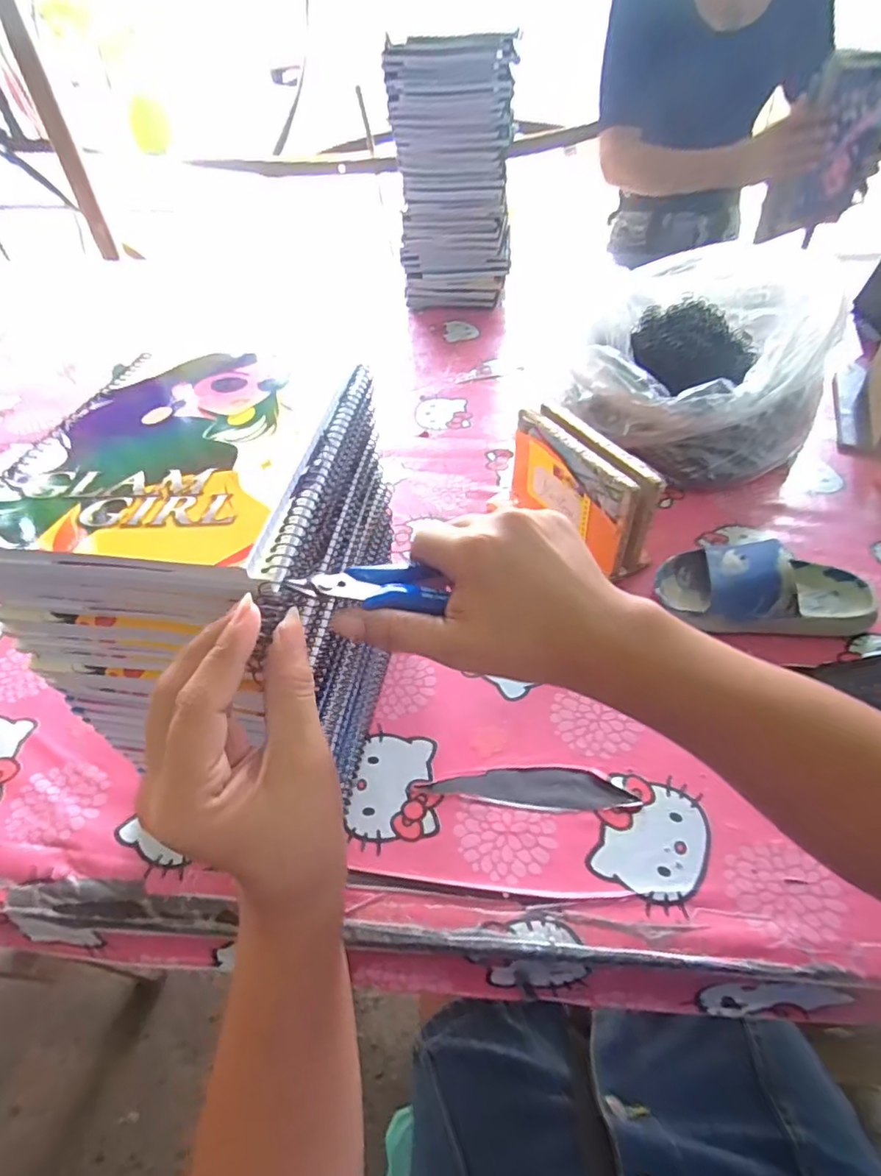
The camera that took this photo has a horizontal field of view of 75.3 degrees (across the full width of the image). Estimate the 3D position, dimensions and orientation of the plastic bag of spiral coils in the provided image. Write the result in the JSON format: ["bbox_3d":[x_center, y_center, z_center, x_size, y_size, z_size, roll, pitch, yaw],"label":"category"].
[{"bbox_3d":[0.294,-0.241,0.652,0.246,0.153,0.265,26,53,25],"label":"plastic bag of spiral coils"}]

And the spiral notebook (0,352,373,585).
[{"bbox_3d":[-0.136,-0.080,0.311,0.162,0.011,0.189,4,47,7],"label":"spiral notebook"}]

